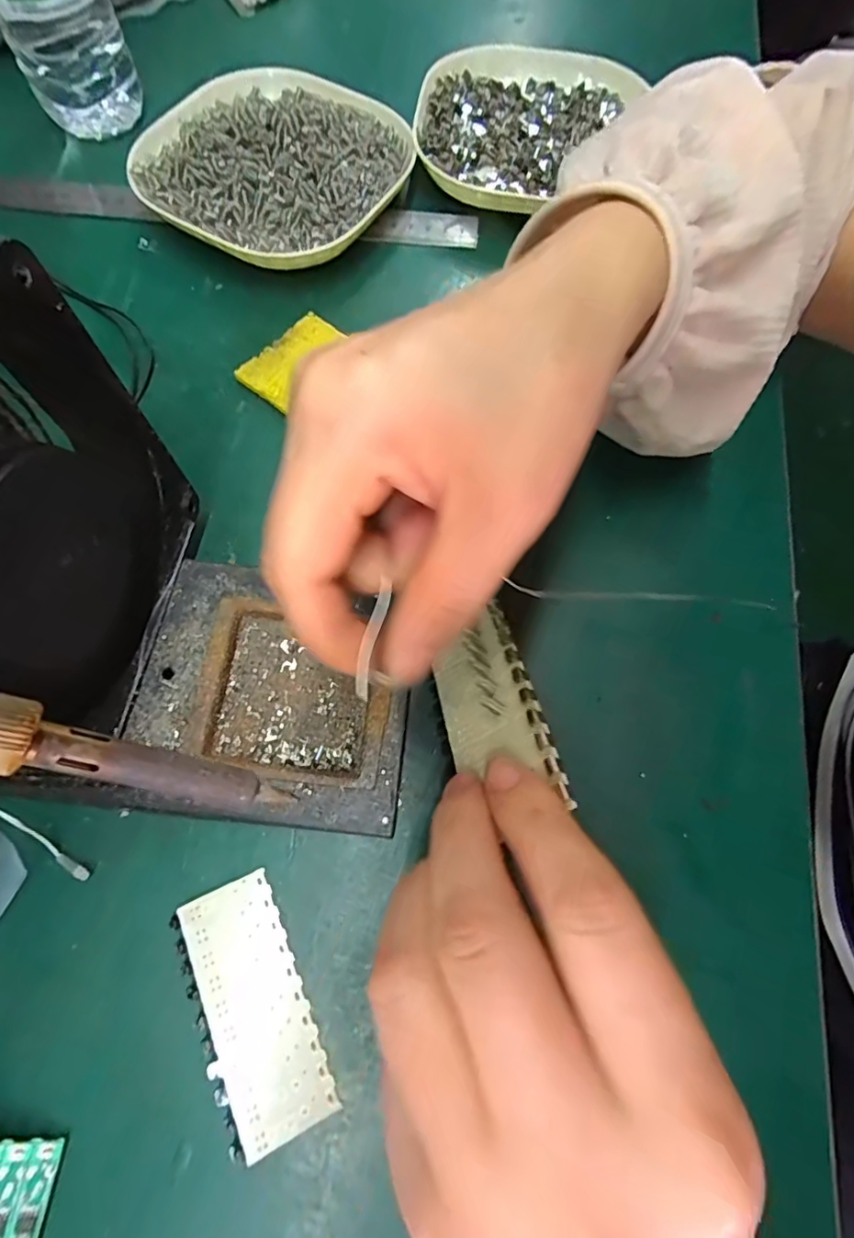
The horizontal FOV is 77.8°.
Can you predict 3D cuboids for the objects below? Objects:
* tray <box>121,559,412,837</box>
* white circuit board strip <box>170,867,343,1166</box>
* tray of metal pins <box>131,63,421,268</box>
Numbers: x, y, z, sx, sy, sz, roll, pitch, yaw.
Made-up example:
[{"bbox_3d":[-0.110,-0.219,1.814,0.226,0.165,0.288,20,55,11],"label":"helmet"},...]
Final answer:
[{"bbox_3d":[-0.060,0.030,0.216,0.104,0.014,0.099,6,71,0],"label":"tray"},{"bbox_3d":[-0.061,0.135,0.184,0.035,0.005,0.078,-22,73,-9],"label":"white circuit board strip"},{"bbox_3d":[-0.085,-0.260,0.305,0.138,0.026,0.140,27,72,7],"label":"tray of metal pins"}]

